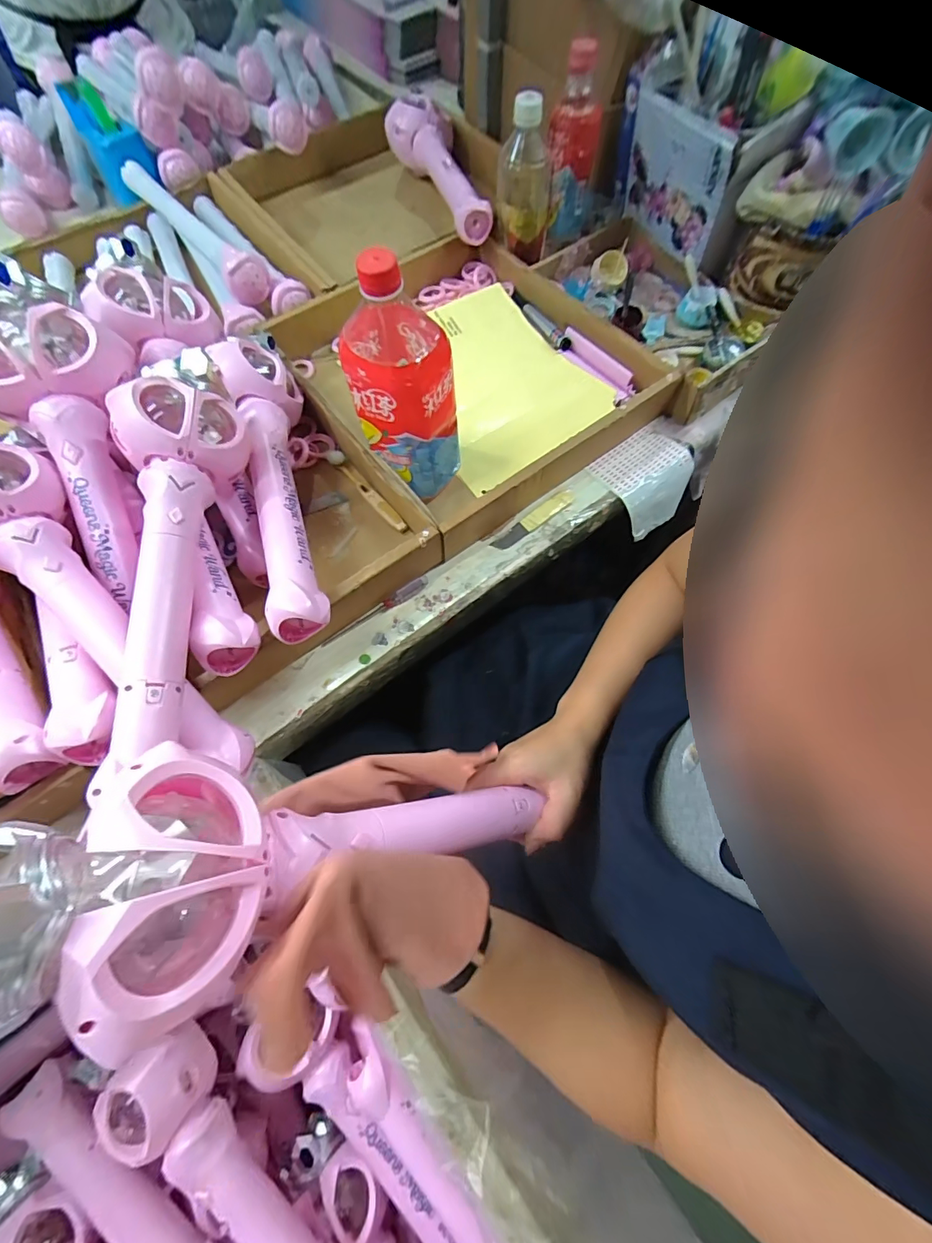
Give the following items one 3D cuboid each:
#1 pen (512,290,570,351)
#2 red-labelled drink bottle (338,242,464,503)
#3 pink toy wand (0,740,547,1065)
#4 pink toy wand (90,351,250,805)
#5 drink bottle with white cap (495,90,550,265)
[{"bbox_3d":[0.097,-0.406,0.607,0.017,0.014,0.131,-28,71,-11],"label":"pen"},{"bbox_3d":[-0.060,-0.219,0.426,0.092,0.216,0.104,-15,69,-6],"label":"red-labelled drink bottle"},{"bbox_3d":[-0.064,0.119,0.244,0.042,0.287,0.103,-26,62,38],"label":"pink toy wand"},{"bbox_3d":[-0.218,-0.052,0.344,0.086,0.074,0.352,-9,68,-4],"label":"pink toy wand"},{"bbox_3d":[0.075,-0.555,0.579,0.067,0.155,0.069,-11,45,-5],"label":"drink bottle with white cap"}]

